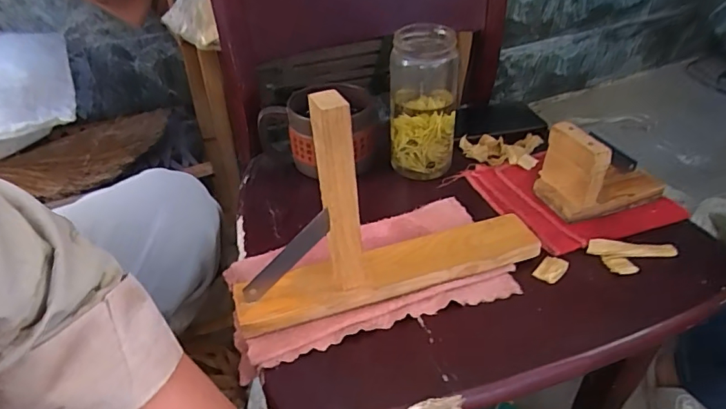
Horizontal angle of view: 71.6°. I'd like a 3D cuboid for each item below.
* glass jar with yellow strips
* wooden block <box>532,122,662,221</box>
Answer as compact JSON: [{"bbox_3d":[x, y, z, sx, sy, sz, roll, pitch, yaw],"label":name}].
[{"bbox_3d":[0.065,-0.108,0.535,0.071,0.139,0.068,6,39,9],"label":"glass jar with yellow strips"},{"bbox_3d":[0.237,-0.042,0.500,0.113,0.080,0.072,-14,40,-16],"label":"wooden block"}]

